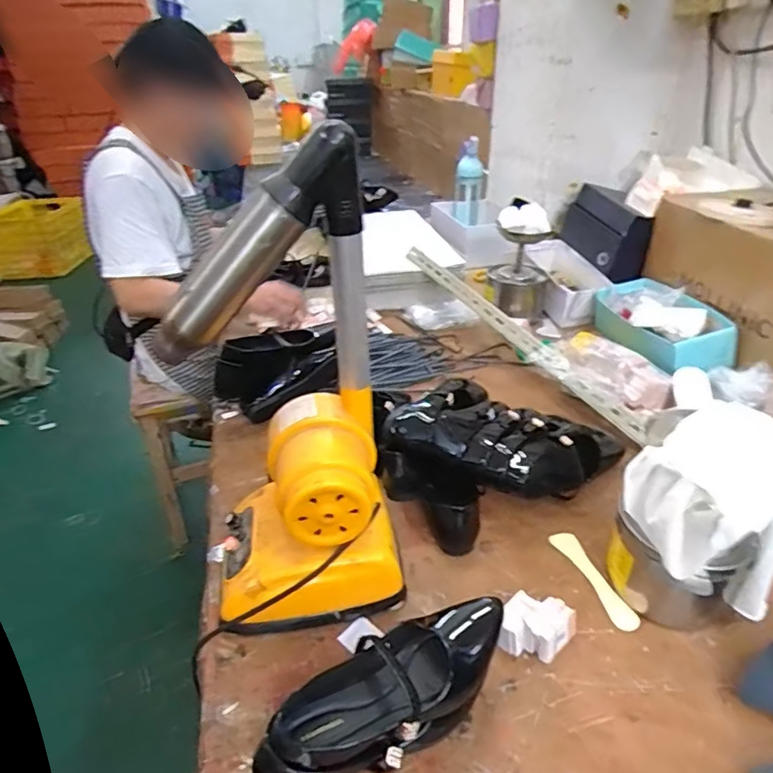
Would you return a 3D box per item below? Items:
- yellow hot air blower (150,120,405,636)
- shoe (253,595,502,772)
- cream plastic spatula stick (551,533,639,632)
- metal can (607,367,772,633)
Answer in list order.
[{"bbox_3d":[-0.107,0.023,0.540,0.208,0.468,0.169,-11,33,-14],"label":"yellow hot air blower"},{"bbox_3d":[0.007,0.295,0.497,0.261,0.073,0.093,-21,37,-28],"label":"shoe"},{"bbox_3d":[0.252,0.234,0.643,0.031,0.006,0.143,-11,33,-14],"label":"cream plastic spatula stick"},{"bbox_3d":[0.323,0.149,0.550,0.133,0.228,0.123,-1,32,1],"label":"metal can"}]

